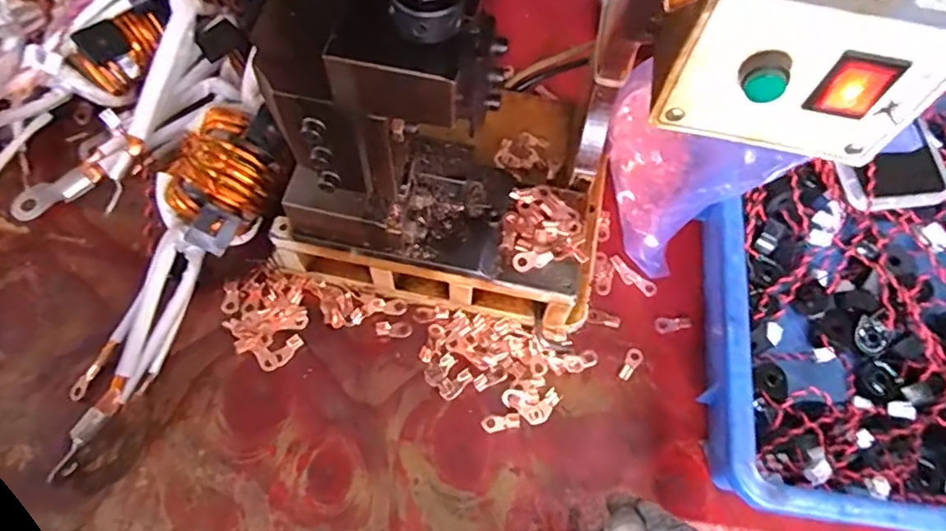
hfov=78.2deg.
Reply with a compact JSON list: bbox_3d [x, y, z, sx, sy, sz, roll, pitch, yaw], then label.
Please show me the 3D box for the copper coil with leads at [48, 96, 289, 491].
[{"bbox_3d":[-0.218,0.001,0.386,0.089,0.083,0.255,27,72,12],"label":"copper coil with leads"}]

